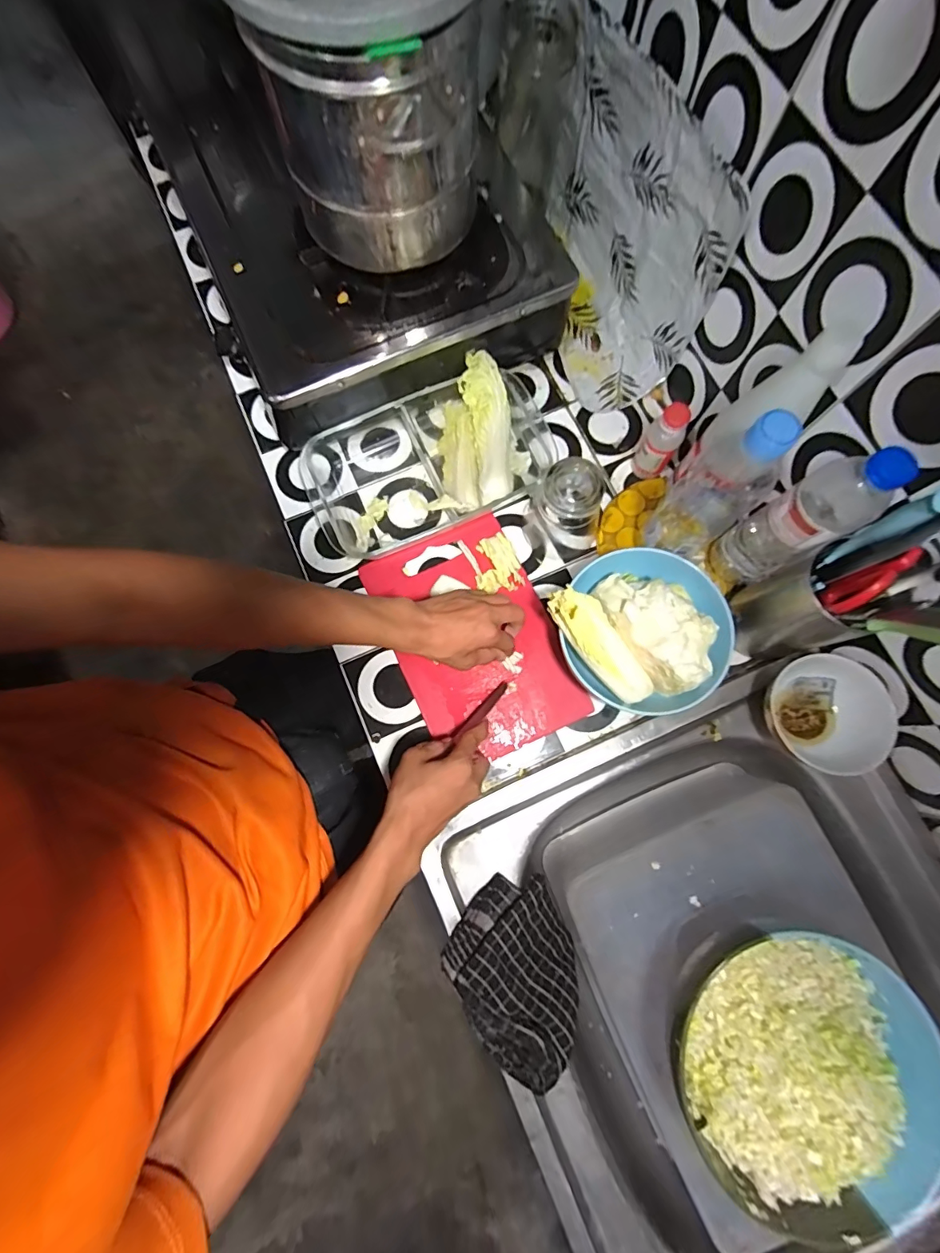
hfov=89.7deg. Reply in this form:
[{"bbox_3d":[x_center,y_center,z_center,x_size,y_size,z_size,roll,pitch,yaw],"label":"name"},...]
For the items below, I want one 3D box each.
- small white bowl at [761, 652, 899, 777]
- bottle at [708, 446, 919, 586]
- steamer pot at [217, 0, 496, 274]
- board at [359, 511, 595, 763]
[{"bbox_3d":[0.372,0.087,0.491,0.100,0.049,0.106,0,78,1],"label":"small white bowl"},{"bbox_3d":[0.314,-0.099,0.455,0.053,0.221,0.063,-30,79,-5],"label":"bottle"},{"bbox_3d":[-0.086,-0.465,0.406,0.180,0.215,0.195,-15,78,-2],"label":"steamer pot"},{"bbox_3d":[0.004,0.013,0.556,0.179,0.016,0.271,-25,78,-4],"label":"board"}]

